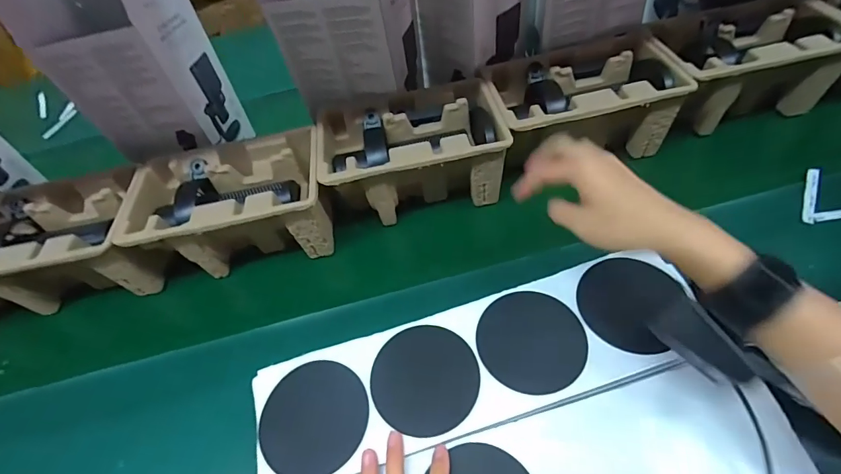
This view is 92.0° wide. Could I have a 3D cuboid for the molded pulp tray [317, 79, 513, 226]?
[{"bbox_3d":[-0.013,-0.106,0.530,0.218,0.102,0.147,-11,50,-4],"label":"molded pulp tray"}]

